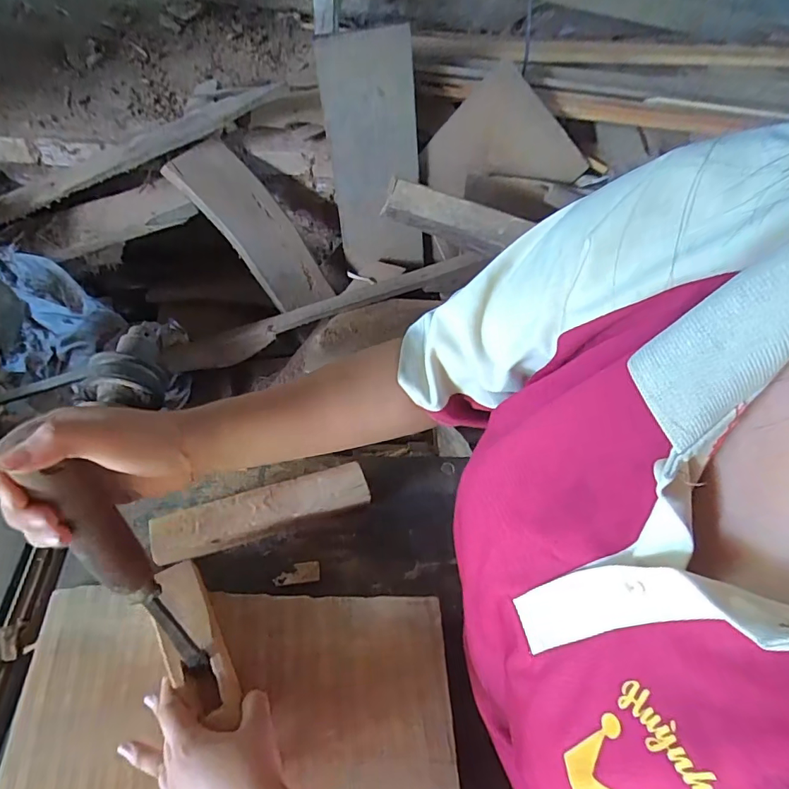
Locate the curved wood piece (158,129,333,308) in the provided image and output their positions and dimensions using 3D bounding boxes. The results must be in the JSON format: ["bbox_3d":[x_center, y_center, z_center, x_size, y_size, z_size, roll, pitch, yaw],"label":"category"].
[{"bbox_3d":[-0.355,-0.423,1.244,0.464,0.080,0.177,52,58,-15],"label":"curved wood piece"}]

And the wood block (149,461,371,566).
[{"bbox_3d":[-0.137,0.121,0.501,0.217,0.023,0.044,-13,58,-15],"label":"wood block"}]

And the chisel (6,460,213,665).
[{"bbox_3d":[-0.176,0.124,0.322,0.027,0.209,0.026,-26,37,-21],"label":"chisel"}]

